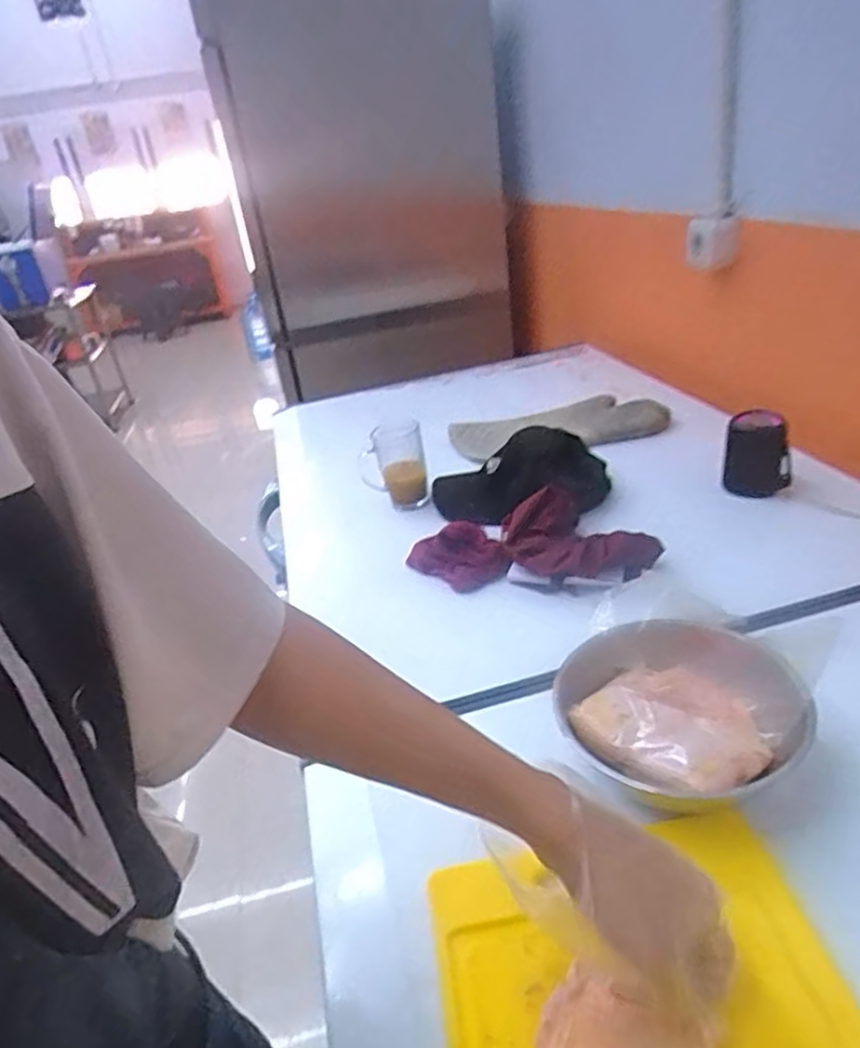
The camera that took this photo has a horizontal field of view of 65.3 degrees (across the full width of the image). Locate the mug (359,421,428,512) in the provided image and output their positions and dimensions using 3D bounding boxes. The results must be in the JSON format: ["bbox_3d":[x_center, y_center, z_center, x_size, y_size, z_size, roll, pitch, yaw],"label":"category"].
[{"bbox_3d":[-0.060,-0.090,1.067,0.105,0.120,0.078,-8,29,1],"label":"mug"}]

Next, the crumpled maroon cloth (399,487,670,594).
[{"bbox_3d":[0.127,0.016,0.871,0.316,0.068,0.147,-2,27,9],"label":"crumpled maroon cloth"}]

